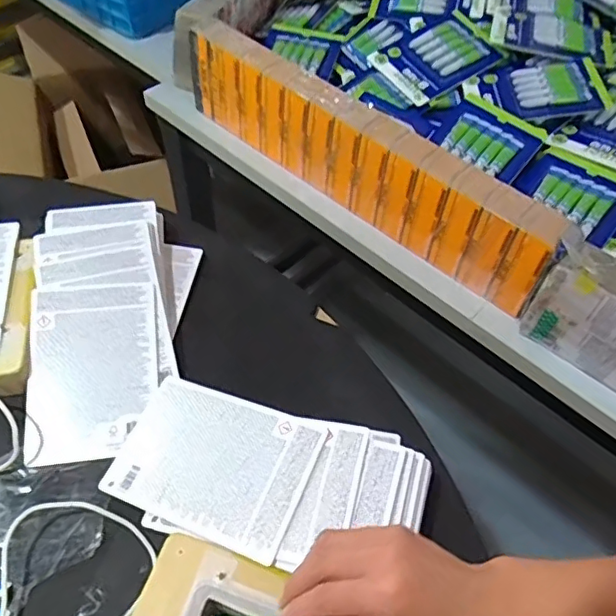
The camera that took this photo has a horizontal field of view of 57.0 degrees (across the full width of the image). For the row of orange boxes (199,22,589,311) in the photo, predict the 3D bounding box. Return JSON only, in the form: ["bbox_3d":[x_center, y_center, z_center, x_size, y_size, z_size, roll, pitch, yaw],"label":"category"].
[{"bbox_3d":[0.051,-0.181,0.665,0.520,0.122,0.048,38,60,22],"label":"row of orange boxes"}]

